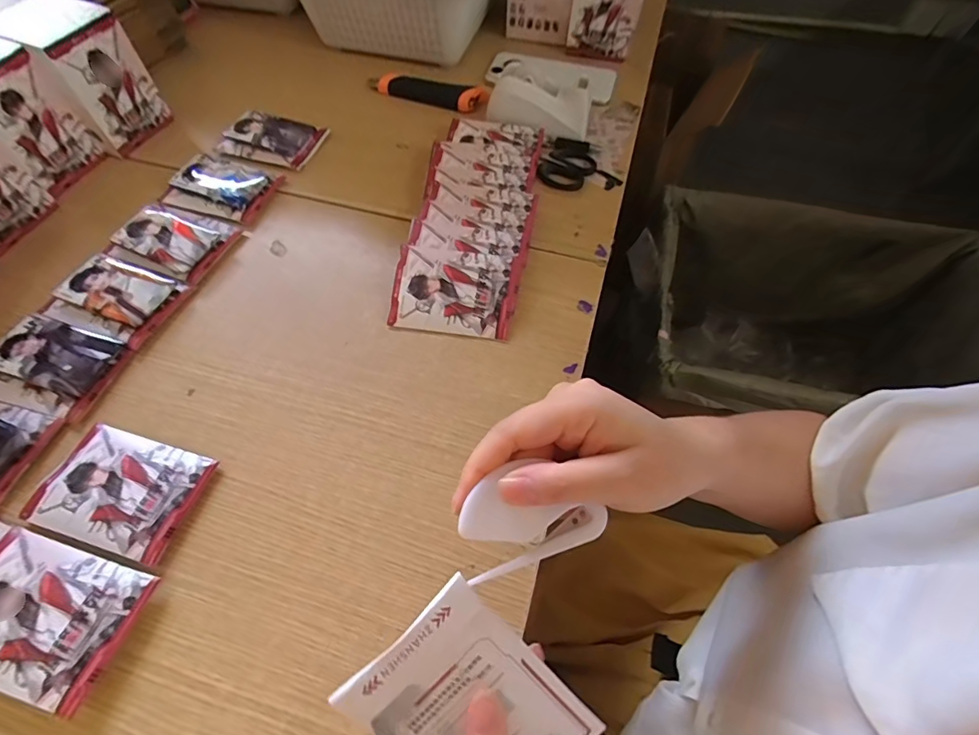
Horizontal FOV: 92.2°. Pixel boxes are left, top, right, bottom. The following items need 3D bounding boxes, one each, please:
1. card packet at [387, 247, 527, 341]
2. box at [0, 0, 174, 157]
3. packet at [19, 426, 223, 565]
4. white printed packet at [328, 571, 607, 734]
[{"bbox_3d":[-0.030,-0.064,0.404,0.103,0.011,0.070,8,83,3],"label":"card packet"},{"bbox_3d":[-0.422,-0.304,0.489,0.097,0.108,0.083,23,61,12],"label":"box"},{"bbox_3d":[-0.251,0.084,0.324,0.099,0.011,0.071,15,60,7],"label":"packet"},{"bbox_3d":[-0.005,0.151,0.205,0.069,0.005,0.101,-43,97,-9],"label":"white printed packet"}]

